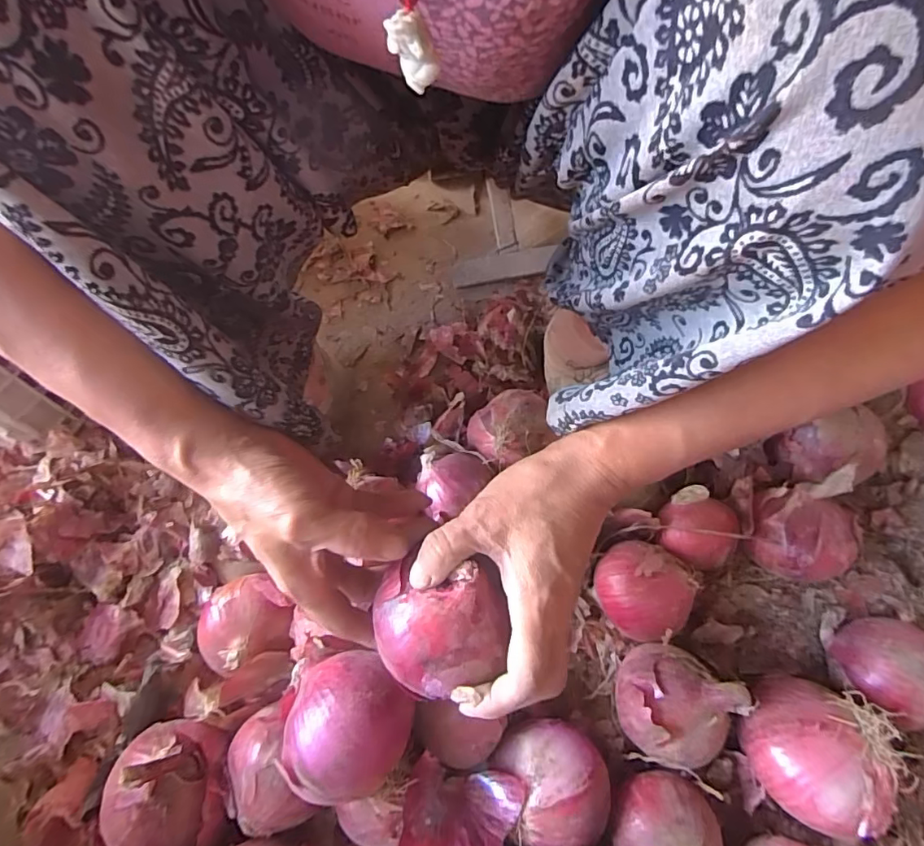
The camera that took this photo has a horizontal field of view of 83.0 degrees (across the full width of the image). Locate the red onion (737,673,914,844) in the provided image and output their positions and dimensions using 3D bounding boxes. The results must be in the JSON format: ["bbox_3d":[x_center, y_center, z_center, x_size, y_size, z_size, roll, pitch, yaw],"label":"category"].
[{"bbox_3d":[0.243,0.228,0.362,0.079,0.070,0.091,-9,61,-2],"label":"red onion"}]

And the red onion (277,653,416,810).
[{"bbox_3d":[-0.075,0.199,0.348,0.087,0.070,0.084,-13,61,-4],"label":"red onion"}]

